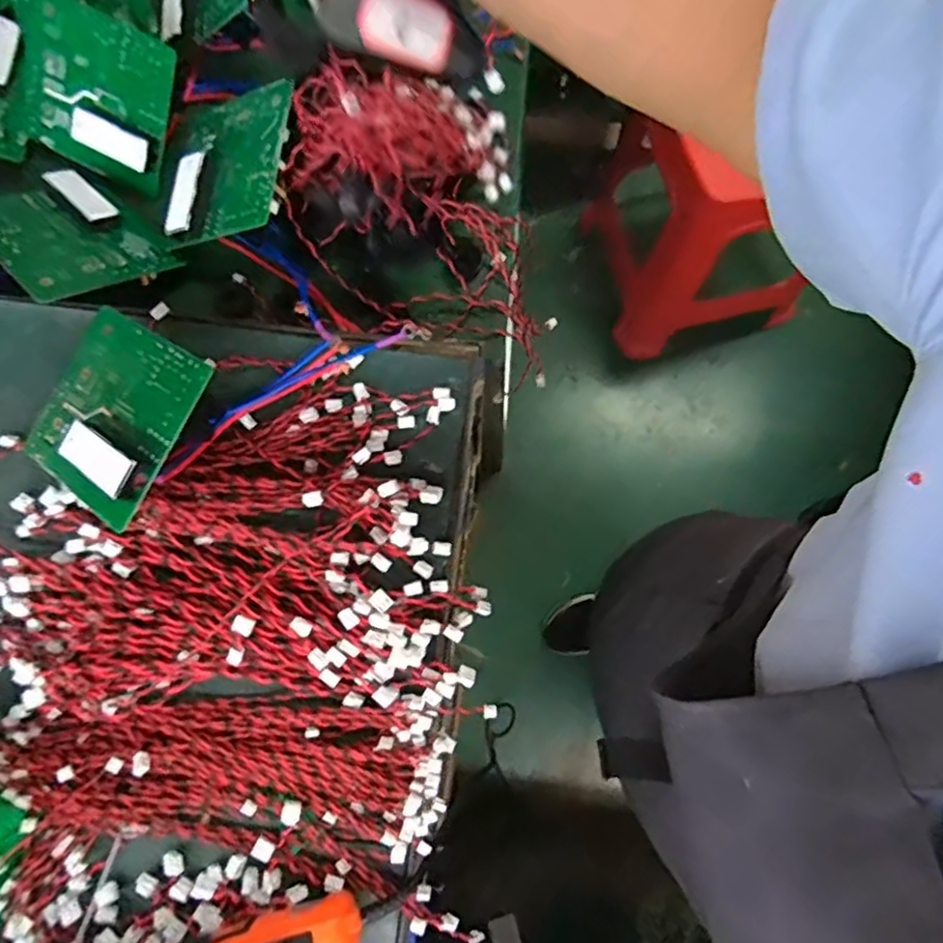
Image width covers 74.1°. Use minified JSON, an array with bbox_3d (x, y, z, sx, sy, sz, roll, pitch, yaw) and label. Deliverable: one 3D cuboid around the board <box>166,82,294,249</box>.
[{"bbox_3d":[-0.232,-0.300,0.598,0.128,0.023,0.169,-7,71,19],"label":"board"}]

